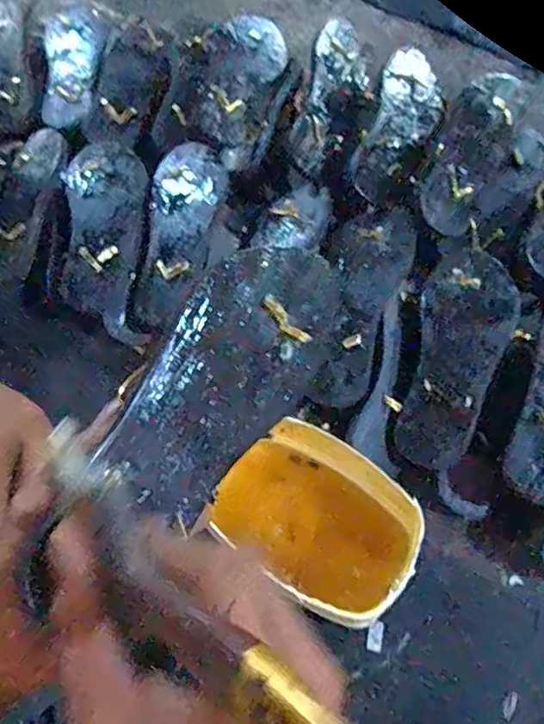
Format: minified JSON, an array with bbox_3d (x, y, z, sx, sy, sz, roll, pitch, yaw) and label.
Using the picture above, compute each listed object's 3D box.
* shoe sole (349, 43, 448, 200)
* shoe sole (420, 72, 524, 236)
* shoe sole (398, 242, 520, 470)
[{"bbox_3d":[0.161,-0.293,0.686,0.079,0.040,0.229,18,67,9],"label":"shoe sole"},{"bbox_3d":[0.238,-0.252,0.659,0.078,0.046,0.228,24,68,12],"label":"shoe sole"},{"bbox_3d":[0.194,-0.007,0.586,0.087,0.023,0.236,17,79,9],"label":"shoe sole"}]

